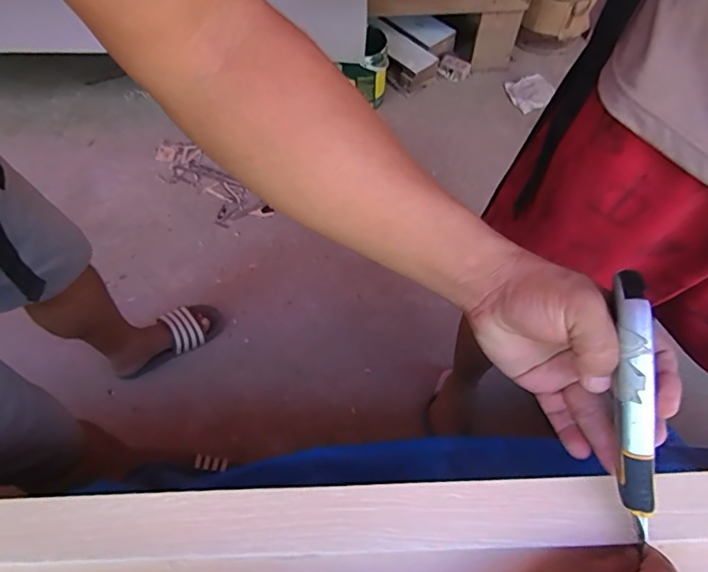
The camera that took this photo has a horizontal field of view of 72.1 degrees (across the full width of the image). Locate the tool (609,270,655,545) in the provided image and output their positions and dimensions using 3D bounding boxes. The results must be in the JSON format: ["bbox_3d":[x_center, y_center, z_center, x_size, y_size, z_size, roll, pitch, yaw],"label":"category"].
[{"bbox_3d":[0.156,0.064,0.272,0.018,0.023,0.146,2,84,0],"label":"tool"}]

